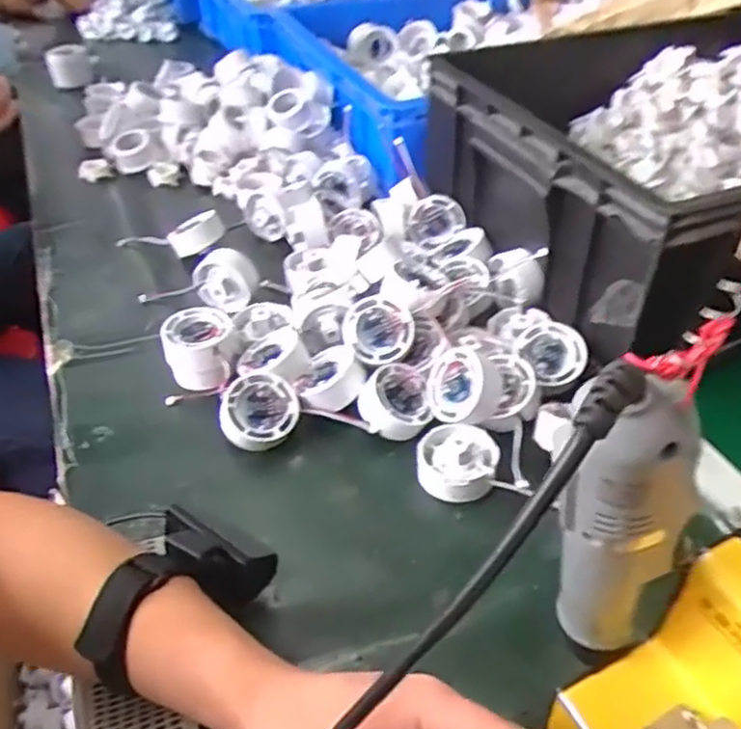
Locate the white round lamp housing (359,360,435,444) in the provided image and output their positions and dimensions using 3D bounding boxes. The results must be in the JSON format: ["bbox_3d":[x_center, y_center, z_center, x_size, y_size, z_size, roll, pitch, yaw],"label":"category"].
[{"bbox_3d":[0.018,0.029,0.523,0.054,0.029,0.054,10,56,-16],"label":"white round lamp housing"}]

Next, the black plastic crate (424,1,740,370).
[{"bbox_3d":[0.327,-0.213,0.687,0.477,0.159,0.388,-16,43,-16],"label":"black plastic crate"}]

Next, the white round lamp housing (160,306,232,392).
[{"bbox_3d":[-0.140,-0.011,0.563,0.051,0.050,0.050,-1,41,1],"label":"white round lamp housing"}]

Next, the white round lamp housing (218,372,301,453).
[{"bbox_3d":[-0.084,0.036,0.519,0.055,0.027,0.053,5,67,-13],"label":"white round lamp housing"}]

